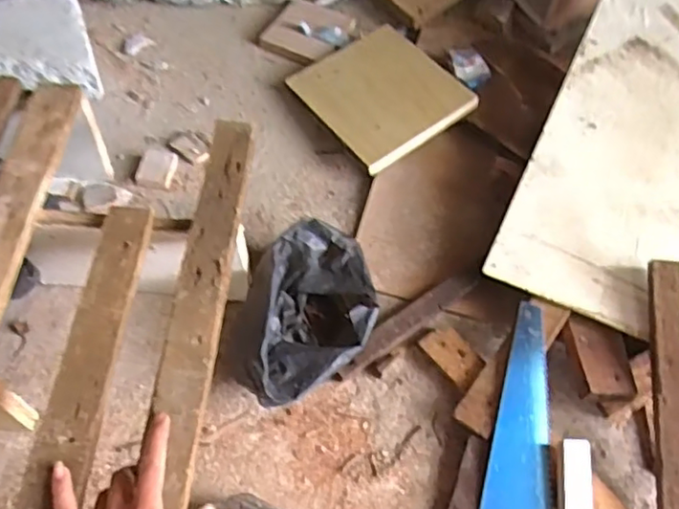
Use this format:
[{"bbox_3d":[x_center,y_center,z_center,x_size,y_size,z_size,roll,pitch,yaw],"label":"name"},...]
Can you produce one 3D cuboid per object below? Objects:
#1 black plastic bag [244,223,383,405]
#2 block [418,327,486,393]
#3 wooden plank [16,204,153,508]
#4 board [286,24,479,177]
[{"bbox_3d":[-0.029,0.070,0.731,0.137,0.100,0.224,10,57,1],"label":"black plastic bag"},{"bbox_3d":[0.135,0.122,0.754,0.045,0.023,0.075,-35,67,-24],"label":"block"},{"bbox_3d":[-0.222,0.115,0.545,0.046,0.015,0.376,6,59,-1],"label":"wooden plank"},{"bbox_3d":[0.058,-0.246,0.947,0.197,0.020,0.238,-33,58,-11],"label":"board"}]

